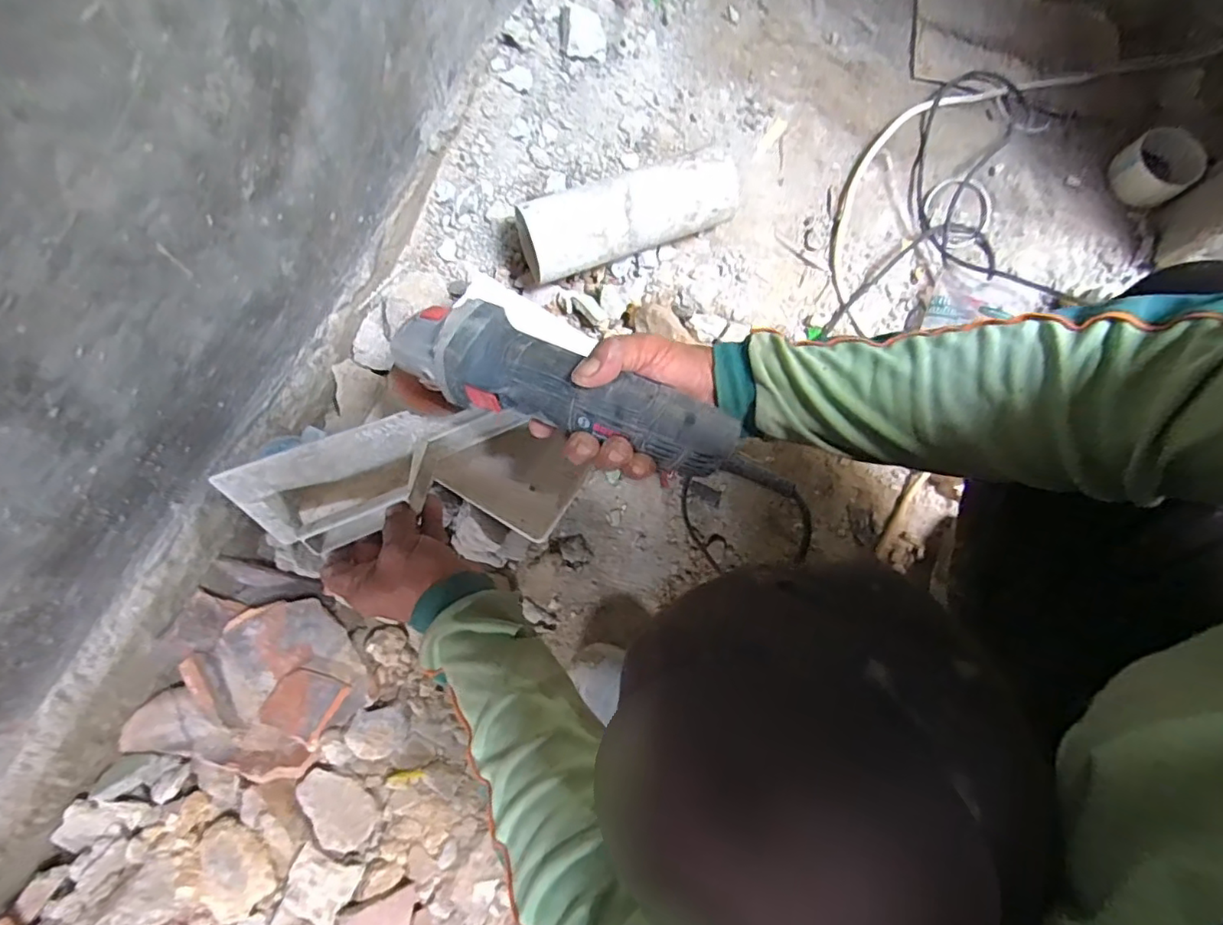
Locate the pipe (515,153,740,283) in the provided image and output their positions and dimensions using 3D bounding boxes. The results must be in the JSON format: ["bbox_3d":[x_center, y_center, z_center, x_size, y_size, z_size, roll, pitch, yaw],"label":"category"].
[{"bbox_3d":[0.021,-0.283,0.670,0.248,0.081,0.083,-24,82,-11],"label":"pipe"}]

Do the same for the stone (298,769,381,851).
[{"bbox_3d":[-0.266,0.332,0.558,0.079,0.022,0.049,41,76,9],"label":"stone"}]

